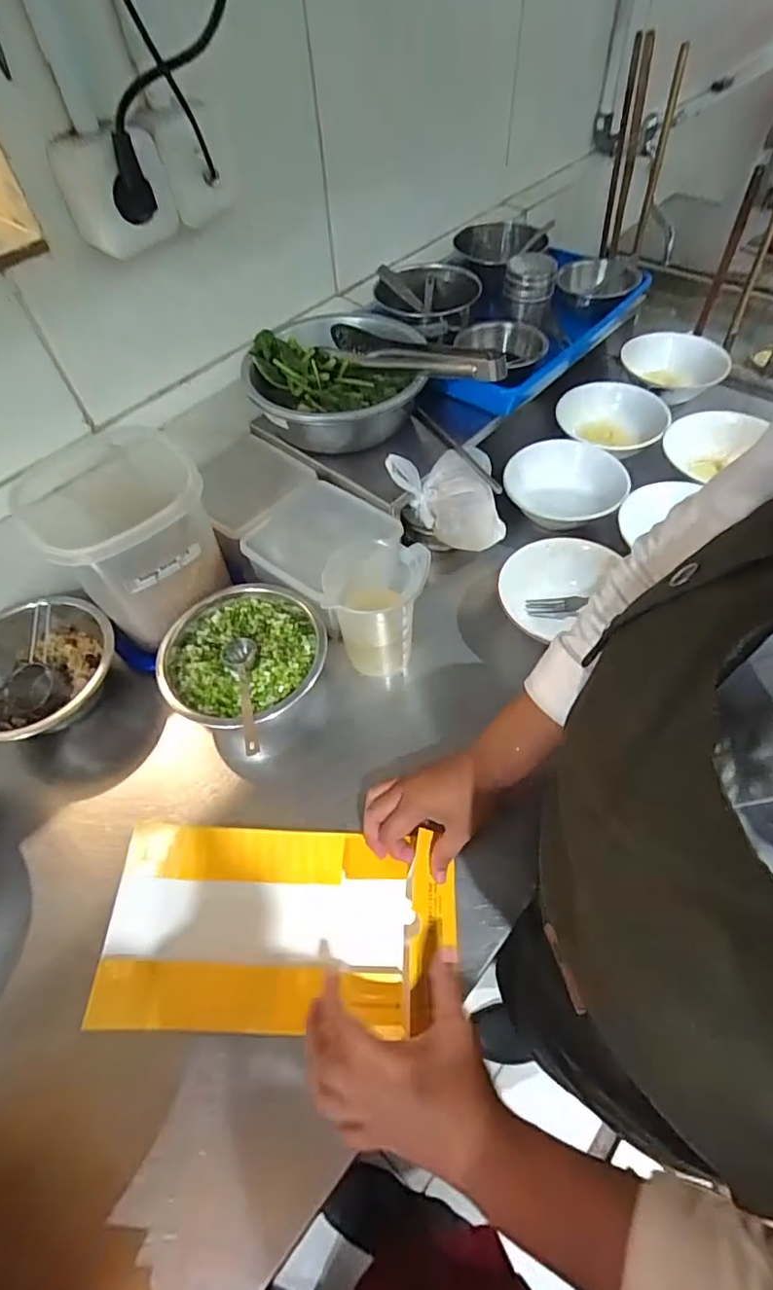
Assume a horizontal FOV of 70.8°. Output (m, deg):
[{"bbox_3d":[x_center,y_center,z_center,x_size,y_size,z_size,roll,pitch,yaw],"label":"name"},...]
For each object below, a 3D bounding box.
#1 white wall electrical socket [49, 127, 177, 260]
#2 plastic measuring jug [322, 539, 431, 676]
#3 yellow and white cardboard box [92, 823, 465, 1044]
[{"bbox_3d":[-0.247,-0.416,0.500,0.063,0.078,0.075,28,62,19],"label":"white wall electrical socket"},{"bbox_3d":[-0.012,-0.040,0.573,0.087,0.121,0.085,19,59,15],"label":"plastic measuring jug"},{"bbox_3d":[-0.087,0.232,0.457,0.281,0.038,0.153,0,56,3],"label":"yellow and white cardboard box"}]

